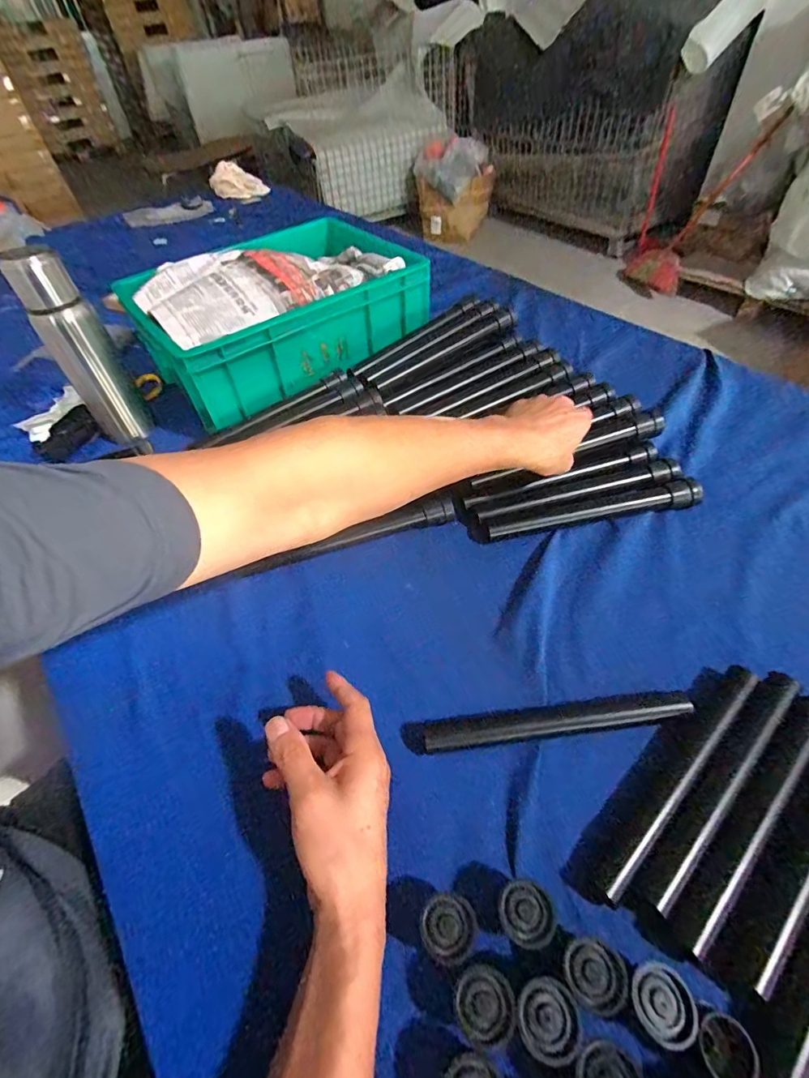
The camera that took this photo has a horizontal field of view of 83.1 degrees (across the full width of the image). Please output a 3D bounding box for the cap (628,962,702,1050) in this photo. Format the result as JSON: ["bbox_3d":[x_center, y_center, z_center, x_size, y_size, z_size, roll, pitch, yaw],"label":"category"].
[{"bbox_3d":[0.147,0.263,0.259,0.034,0.009,0.031,-2,50,2],"label":"cap"}]

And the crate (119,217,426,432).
[{"bbox_3d":[-0.184,-0.377,0.729,0.313,0.116,0.458,36,62,29],"label":"crate"}]

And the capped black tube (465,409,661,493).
[{"bbox_3d":[0.190,-0.098,0.550,0.252,0.028,0.030,-22,52,-3],"label":"capped black tube"}]

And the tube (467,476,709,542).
[{"bbox_3d":[0.208,-0.033,0.521,0.259,0.026,0.028,-10,50,-5],"label":"tube"}]

